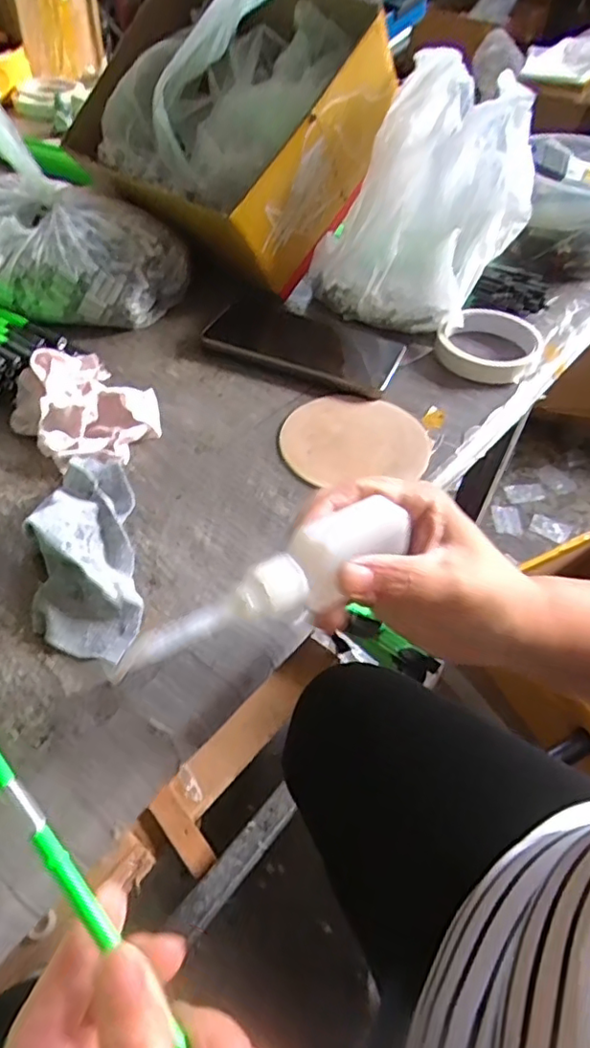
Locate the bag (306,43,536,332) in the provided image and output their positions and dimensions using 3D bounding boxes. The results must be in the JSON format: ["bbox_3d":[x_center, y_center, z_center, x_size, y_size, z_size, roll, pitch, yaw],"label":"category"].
[{"bbox_3d":[0.120,-0.292,0.540,0.147,0.175,0.177,29,53,19],"label":"bag"}]

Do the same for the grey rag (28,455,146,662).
[{"bbox_3d":[-0.120,0.006,0.342,0.053,0.046,0.137,-8,51,-11],"label":"grey rag"}]

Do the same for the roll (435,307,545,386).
[{"bbox_3d":[0.168,-0.156,0.522,0.085,0.028,0.085,2,49,-3],"label":"roll"}]

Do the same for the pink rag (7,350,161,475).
[{"bbox_3d":[-0.149,-0.086,0.429,0.088,0.042,0.096,-34,60,-28],"label":"pink rag"}]

